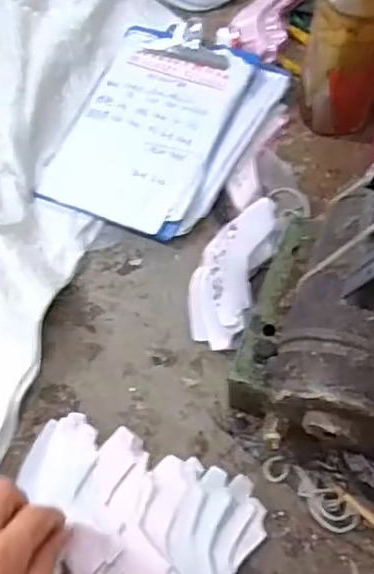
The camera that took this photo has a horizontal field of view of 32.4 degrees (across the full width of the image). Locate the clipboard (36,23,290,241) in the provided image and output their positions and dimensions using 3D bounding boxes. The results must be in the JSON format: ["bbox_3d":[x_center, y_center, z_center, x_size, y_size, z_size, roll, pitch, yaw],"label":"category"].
[{"bbox_3d":[-0.024,-0.156,0.622,0.175,0.026,0.219,23,69,13],"label":"clipboard"}]

